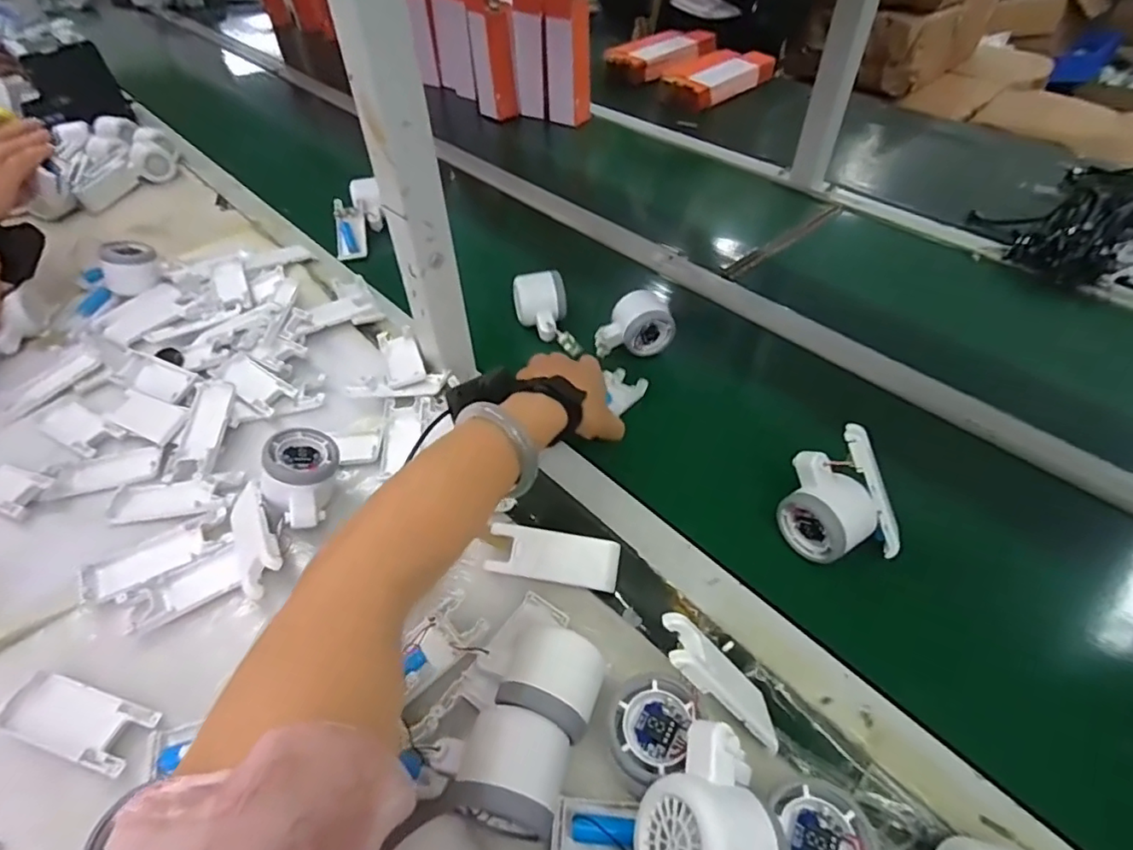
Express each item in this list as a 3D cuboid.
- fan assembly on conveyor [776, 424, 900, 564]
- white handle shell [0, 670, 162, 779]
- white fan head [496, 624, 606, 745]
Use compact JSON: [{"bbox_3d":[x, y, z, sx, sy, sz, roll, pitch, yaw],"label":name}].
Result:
[{"bbox_3d":[0.219,0.062,0.453,0.073,0.074,0.084,-14,49,-11],"label":"fan assembly on conveyor"},{"bbox_3d":[-0.322,0.195,0.373,0.100,0.009,0.039,12,49,12],"label":"white handle shell"},{"bbox_3d":[-0.007,0.167,0.366,0.056,0.051,0.053,19,50,17],"label":"white fan head"}]

